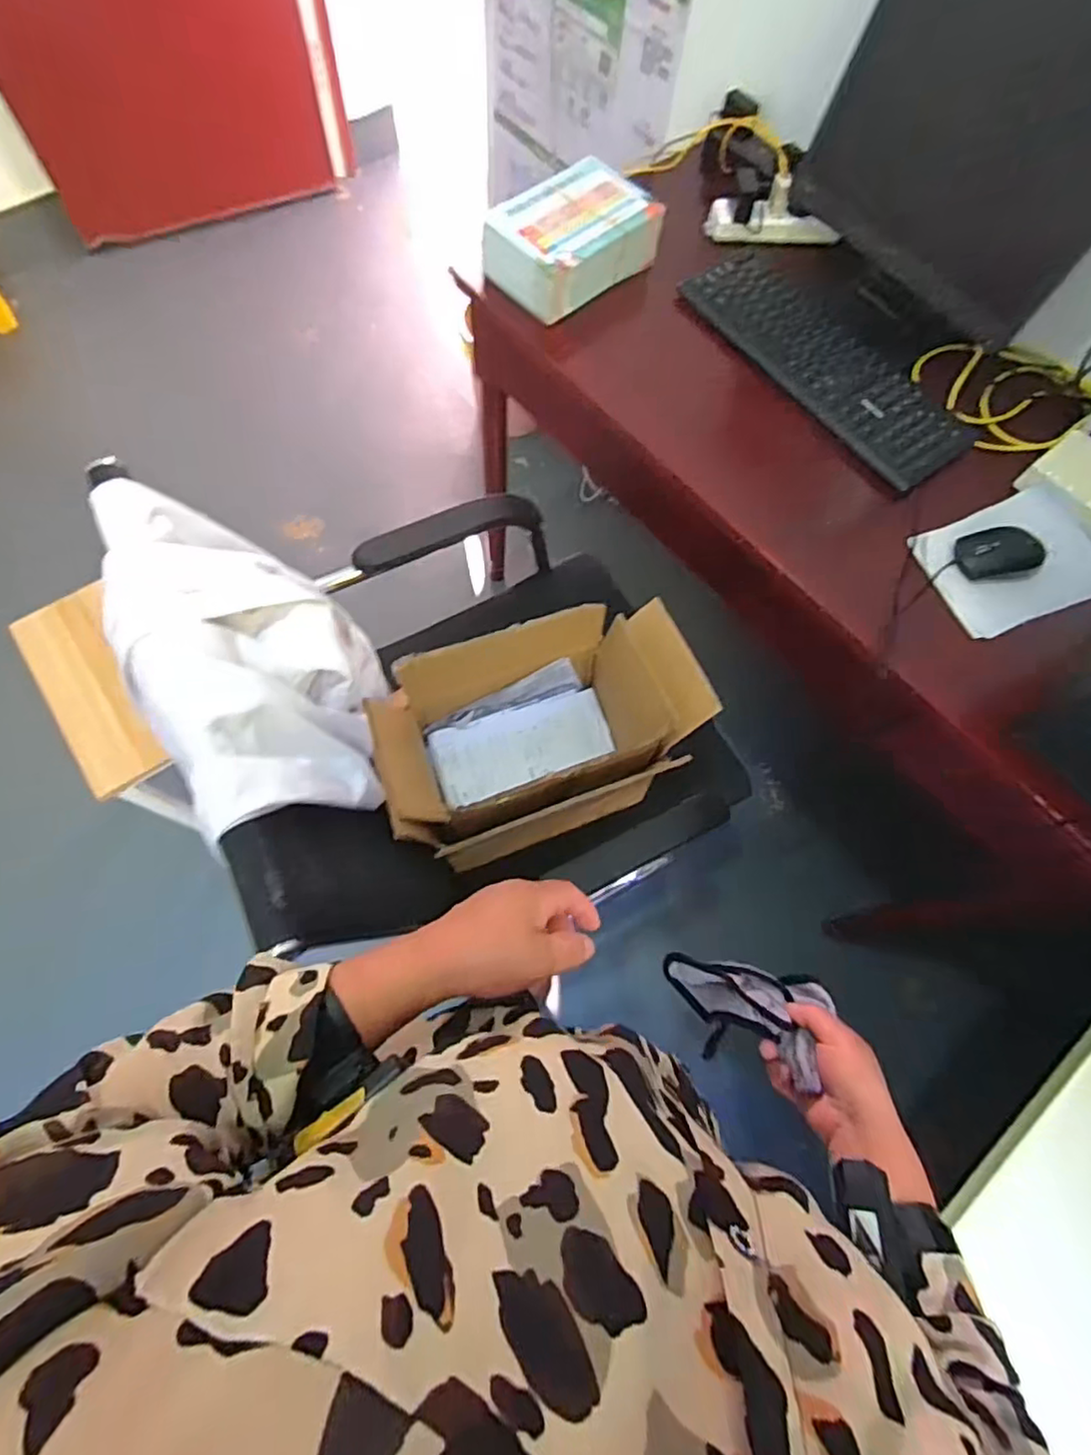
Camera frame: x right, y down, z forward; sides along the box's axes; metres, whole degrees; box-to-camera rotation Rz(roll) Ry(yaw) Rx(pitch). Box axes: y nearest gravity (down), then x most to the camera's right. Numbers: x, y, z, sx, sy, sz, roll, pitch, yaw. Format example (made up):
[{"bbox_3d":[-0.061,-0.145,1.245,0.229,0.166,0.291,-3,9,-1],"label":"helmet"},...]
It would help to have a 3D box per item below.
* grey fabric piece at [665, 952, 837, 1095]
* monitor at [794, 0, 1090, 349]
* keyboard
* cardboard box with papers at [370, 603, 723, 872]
[{"bbox_3d":[0.180,0.250,0.581,0.063,0.143,0.072,-7,97,-44],"label":"grey fabric piece"},{"bbox_3d":[0.475,-0.660,0.702,0.052,0.312,0.355,-37,76,-13],"label":"monitor"},{"bbox_3d":[0.375,-0.492,0.869,0.155,0.030,0.418,-36,76,-13],"label":"keyboard"},{"bbox_3d":[-0.008,0.020,0.805,0.371,0.216,0.209,-21,73,-9],"label":"cardboard box with papers"}]

